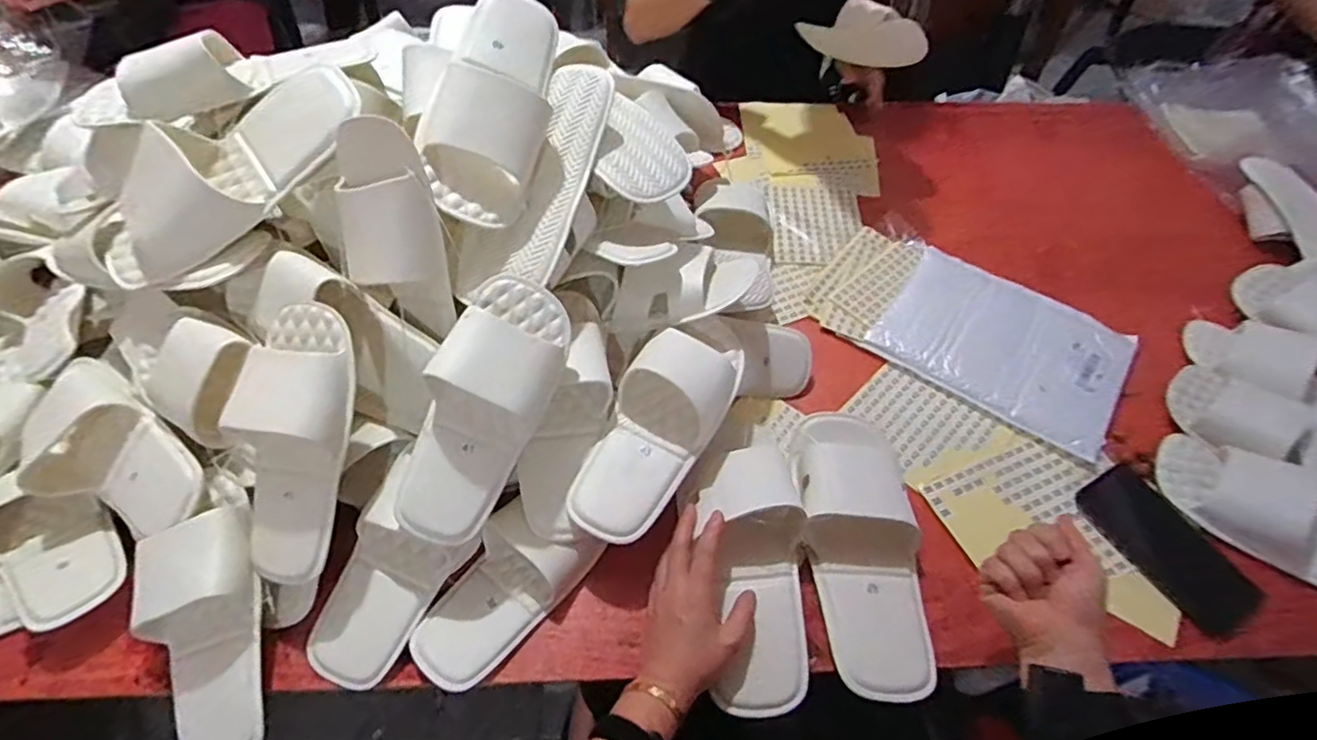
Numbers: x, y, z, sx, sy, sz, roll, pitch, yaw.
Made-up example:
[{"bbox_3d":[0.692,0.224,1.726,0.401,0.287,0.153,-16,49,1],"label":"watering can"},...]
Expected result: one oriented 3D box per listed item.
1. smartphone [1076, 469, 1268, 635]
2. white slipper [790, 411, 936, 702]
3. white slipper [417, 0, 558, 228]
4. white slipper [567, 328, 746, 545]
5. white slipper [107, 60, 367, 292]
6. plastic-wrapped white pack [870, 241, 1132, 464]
[{"bbox_3d":[0.509,0.177,0.637,0.082,0.010,0.166,-22,57,-18],"label":"smartphone"},{"bbox_3d":[0.199,0.161,0.610,0.110,0.068,0.271,-2,61,-4],"label":"white slipper"},{"bbox_3d":[-0.156,-0.259,0.606,0.104,0.073,0.252,7,70,3],"label":"white slipper"},{"bbox_3d":[0.000,0.049,0.611,0.099,0.068,0.240,26,70,16],"label":"white slipper"},{"bbox_3d":[-0.400,-0.186,0.570,0.280,0.076,0.102,-38,60,-1],"label":"white slipper"},{"bbox_3d":[0.425,-0.036,0.779,0.271,0.019,0.210,32,58,20],"label":"plastic-wrapped white pack"}]

